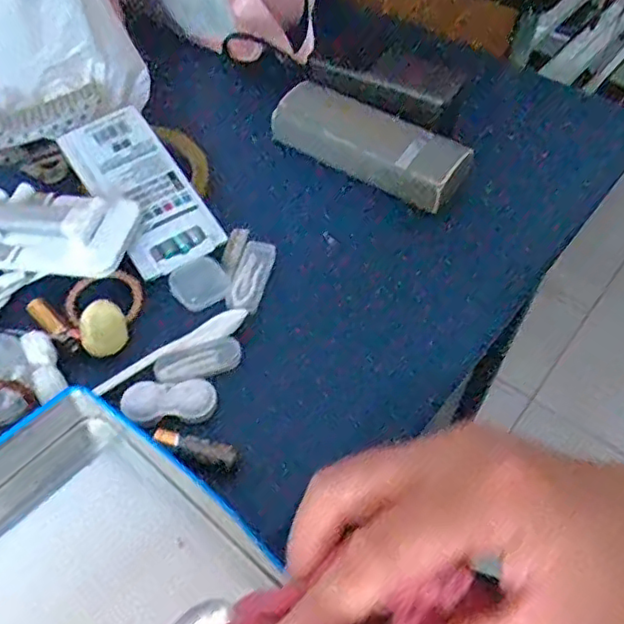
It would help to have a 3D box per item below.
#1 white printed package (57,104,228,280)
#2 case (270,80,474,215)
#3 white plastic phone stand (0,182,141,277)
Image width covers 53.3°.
[{"bbox_3d":[-0.126,-0.092,0.456,0.063,0.013,0.149,-30,69,-23],"label":"white printed package"},{"bbox_3d":[0.050,-0.141,0.514,0.175,0.038,0.059,33,57,24],"label":"case"},{"bbox_3d":[-0.178,-0.059,0.416,0.107,0.019,0.065,11,51,8],"label":"white plastic phone stand"}]

